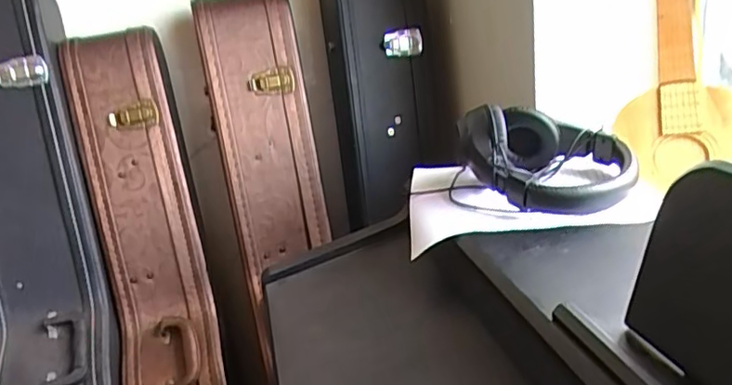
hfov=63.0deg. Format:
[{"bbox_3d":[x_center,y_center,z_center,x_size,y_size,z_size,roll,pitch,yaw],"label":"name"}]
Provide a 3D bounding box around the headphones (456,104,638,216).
[{"bbox_3d":[0.197,-0.042,0.665,0.181,0.087,0.160,-3,21,13],"label":"headphones"}]

